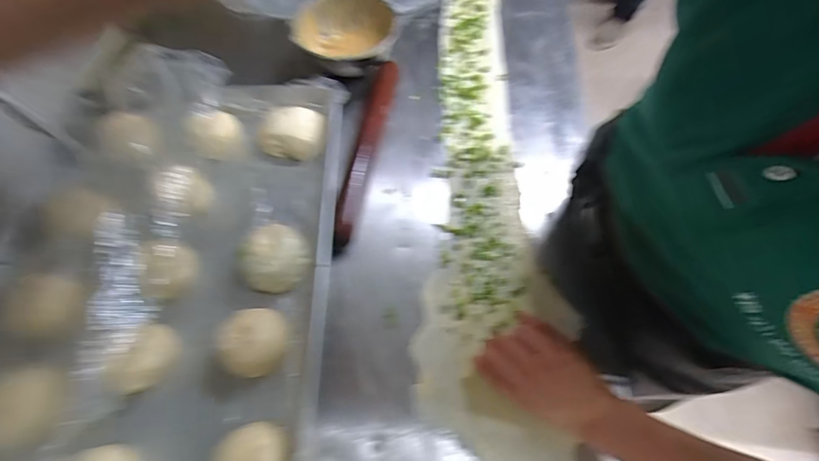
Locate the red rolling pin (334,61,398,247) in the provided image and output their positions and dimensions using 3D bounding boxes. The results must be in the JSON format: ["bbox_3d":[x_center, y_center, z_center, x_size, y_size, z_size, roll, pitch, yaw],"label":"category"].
[{"bbox_3d":[-0.062,-0.124,0.602,0.038,0.028,0.316,7,61,4],"label":"red rolling pin"}]

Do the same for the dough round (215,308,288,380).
[{"bbox_3d":[-0.168,0.119,0.449,0.069,0.040,0.068,-7,61,-3],"label":"dough round"}]

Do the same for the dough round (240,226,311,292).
[{"bbox_3d":[-0.161,0.029,0.495,0.076,0.044,0.076,-11,61,-6],"label":"dough round"}]

